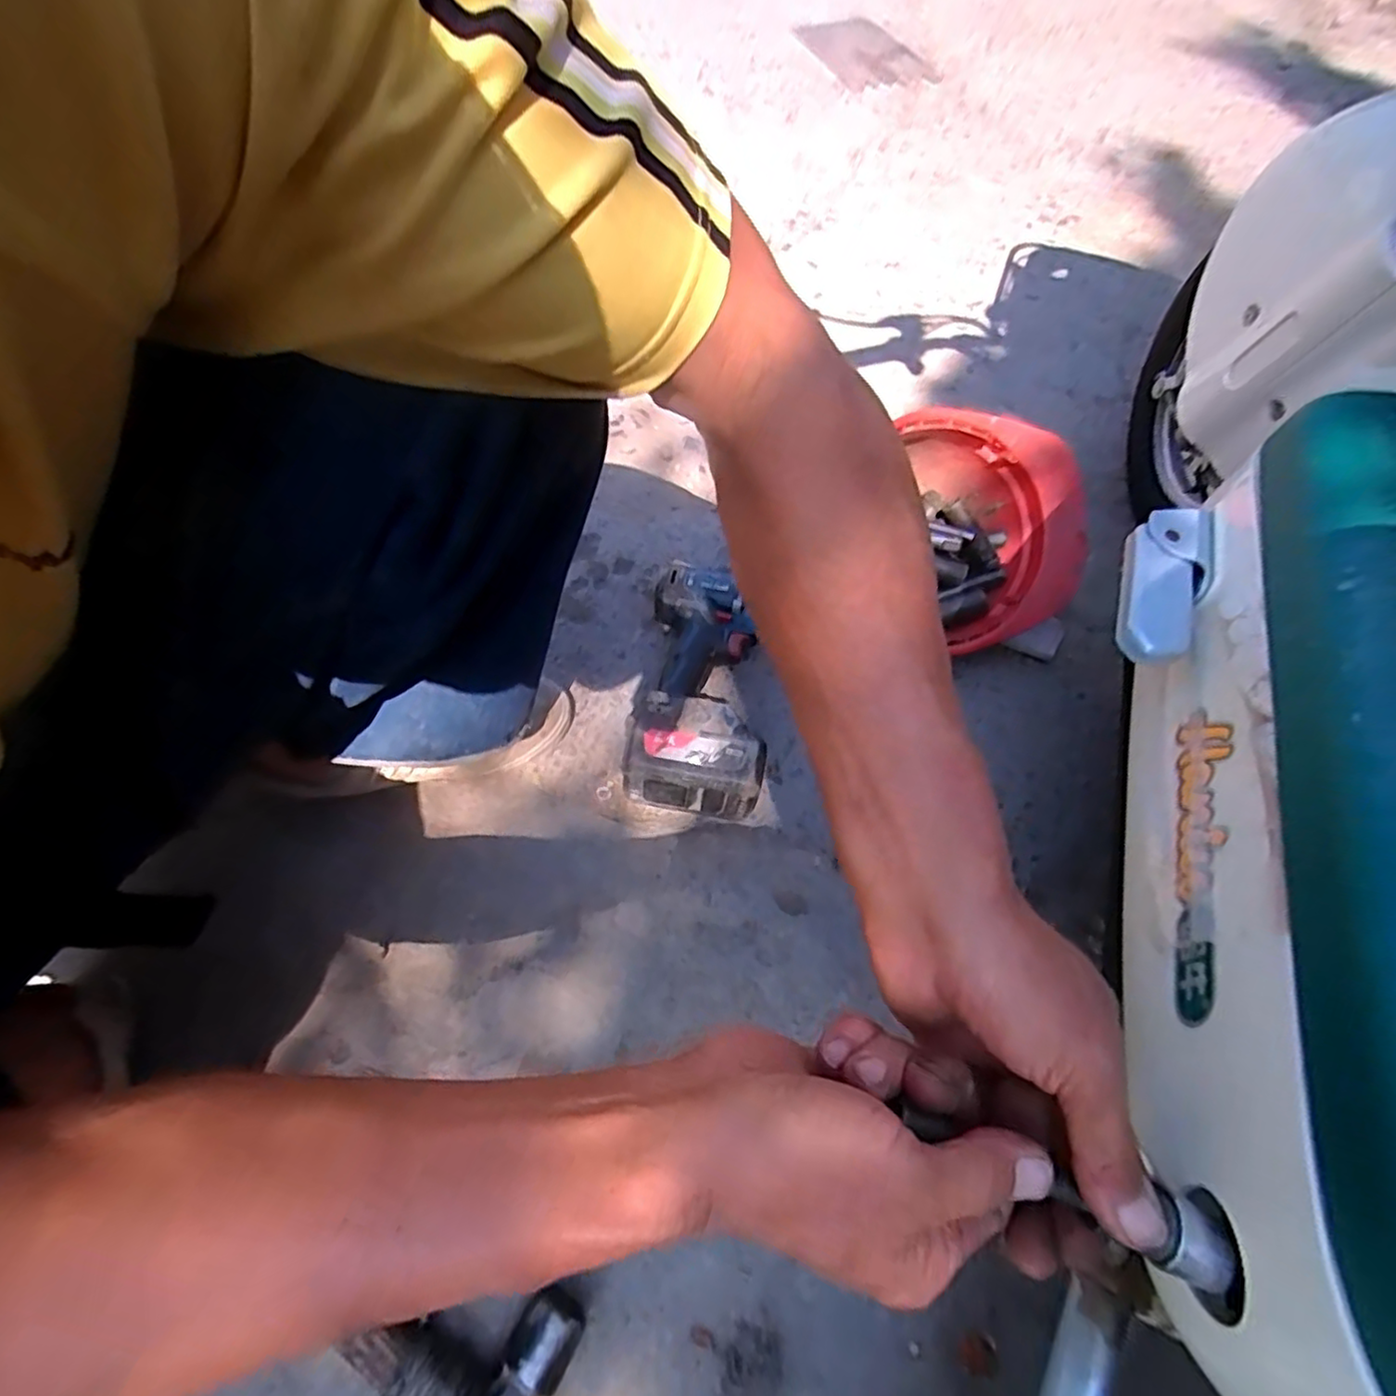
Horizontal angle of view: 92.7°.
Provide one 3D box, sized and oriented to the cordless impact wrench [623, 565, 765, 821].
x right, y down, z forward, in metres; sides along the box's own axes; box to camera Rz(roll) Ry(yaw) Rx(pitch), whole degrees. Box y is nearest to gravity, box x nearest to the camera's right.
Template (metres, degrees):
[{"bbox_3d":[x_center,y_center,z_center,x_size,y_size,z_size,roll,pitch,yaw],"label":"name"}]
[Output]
[{"bbox_3d":[0.001,-0.013,0.603,0.120,0.081,0.233,6,61,0],"label":"cordless impact wrench"}]

